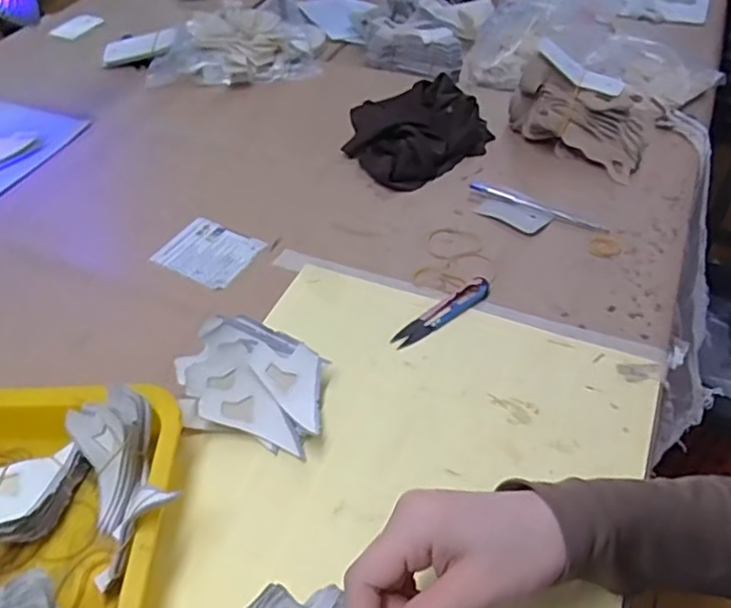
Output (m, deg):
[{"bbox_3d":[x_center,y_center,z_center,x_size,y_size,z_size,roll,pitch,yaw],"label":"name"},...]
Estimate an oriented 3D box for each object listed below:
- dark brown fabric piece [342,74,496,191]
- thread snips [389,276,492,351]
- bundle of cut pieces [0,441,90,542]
[{"bbox_3d":[0.055,-0.204,0.751,0.164,0.038,0.141,-28,52,-23],"label":"dark brown fabric piece"},{"bbox_3d":[0.067,0.008,0.554,0.099,0.015,0.022,-29,53,-23],"label":"thread snips"},{"bbox_3d":[-0.226,0.124,0.429,0.084,0.044,0.057,-26,52,-21],"label":"bundle of cut pieces"}]

